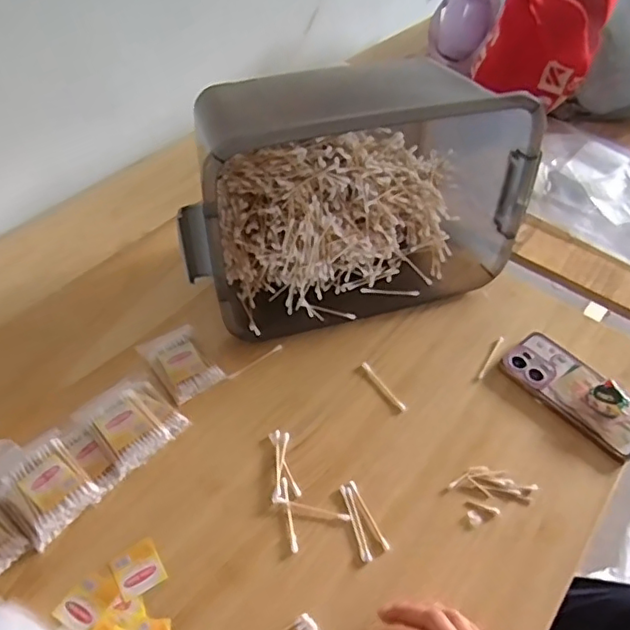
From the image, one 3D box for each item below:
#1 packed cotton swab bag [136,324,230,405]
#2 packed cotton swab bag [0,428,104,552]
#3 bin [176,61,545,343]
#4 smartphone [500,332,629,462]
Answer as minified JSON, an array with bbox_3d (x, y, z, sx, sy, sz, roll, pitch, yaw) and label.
[{"bbox_3d":[-0.148,0.049,0.642,0.059,0.013,0.096,-29,55,-27],"label":"packed cotton swab bag"},{"bbox_3d":[-0.245,0.157,0.531,0.079,0.033,0.068,37,55,27],"label":"packed cotton swab bag"},{"bbox_3d":[0.038,-0.141,0.690,0.396,0.235,0.206,-13,49,-15],"label":"bin"},{"bbox_3d":[0.289,0.081,0.639,0.083,0.019,0.159,-34,57,-29],"label":"smartphone"}]

